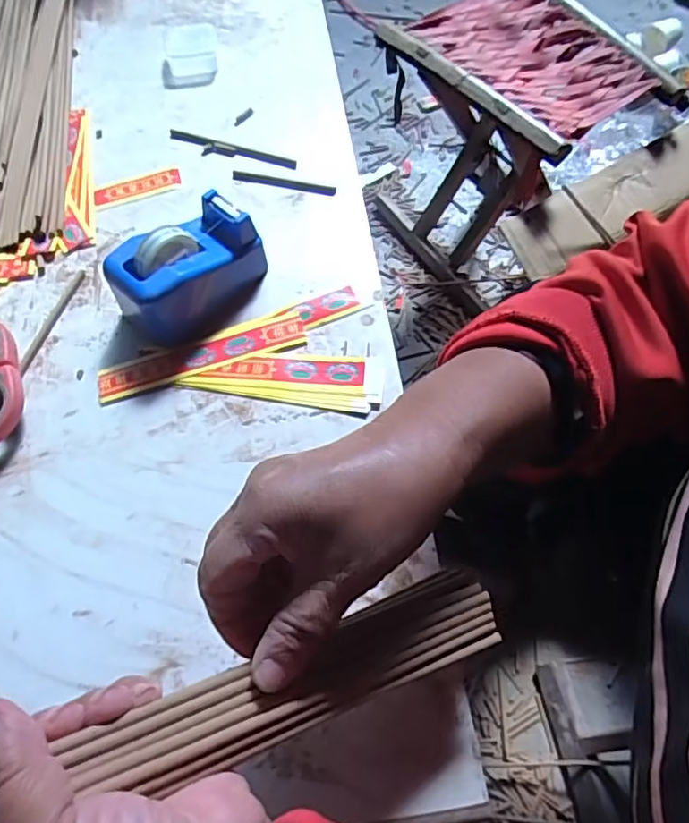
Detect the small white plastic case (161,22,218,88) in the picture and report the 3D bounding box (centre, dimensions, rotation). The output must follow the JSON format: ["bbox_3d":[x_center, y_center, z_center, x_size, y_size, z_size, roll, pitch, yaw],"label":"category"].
[{"bbox_3d":[-0.144,-0.335,0.561,0.050,0.010,0.098,-8,64,-3],"label":"small white plastic case"}]

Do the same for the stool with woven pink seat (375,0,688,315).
[{"bbox_3d":[0.230,-0.376,0.891,0.246,0.324,0.290,-32,67,-14],"label":"stool with woven pink seat"}]

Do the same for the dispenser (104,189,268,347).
[{"bbox_3d":[-0.104,-0.096,0.410,0.102,0.051,0.058,-42,70,-18],"label":"dispenser"}]

